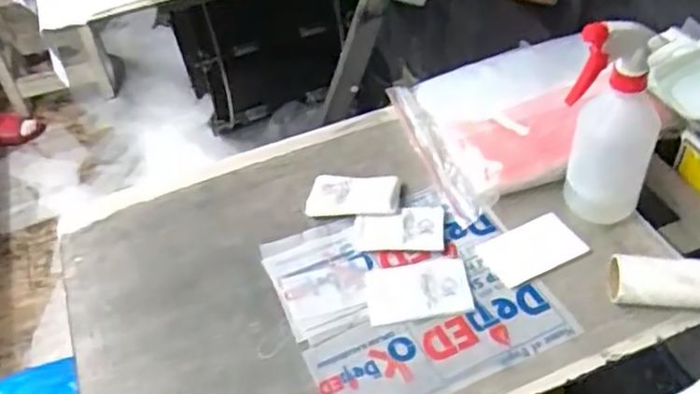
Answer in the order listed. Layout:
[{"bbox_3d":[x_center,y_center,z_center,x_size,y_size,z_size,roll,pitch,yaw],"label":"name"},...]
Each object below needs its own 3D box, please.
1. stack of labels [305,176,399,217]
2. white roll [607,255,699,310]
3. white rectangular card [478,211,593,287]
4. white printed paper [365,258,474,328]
[{"bbox_3d":[0.003,-0.001,0.725,0.092,0.015,0.054,1,45,8],"label":"stack of labels"},{"bbox_3d":[0.282,0.078,0.600,0.103,0.034,0.041,4,45,11],"label":"white roll"},{"bbox_3d":[0.177,0.050,0.668,0.096,0.004,0.060,-22,46,-15],"label":"white rectangular card"},{"bbox_3d":[0.064,0.088,0.642,0.096,0.004,0.061,-9,44,-2],"label":"white printed paper"}]

